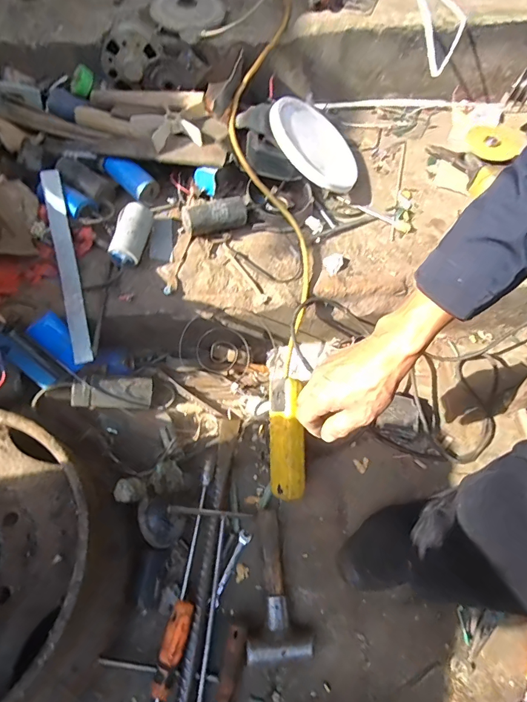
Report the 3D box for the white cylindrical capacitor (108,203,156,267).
[{"bbox_3d":[-0.222,-0.198,0.680,0.053,0.047,0.109,7,60,3],"label":"white cylindrical capacitor"}]

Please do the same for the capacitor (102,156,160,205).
[{"bbox_3d":[-0.240,-0.315,0.745,0.098,0.059,0.053,35,64,3],"label":"capacitor"}]

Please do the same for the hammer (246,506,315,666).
[{"bbox_3d":[0.013,0.344,0.606,0.085,0.035,0.198,-4,60,-3],"label":"hammer"}]

